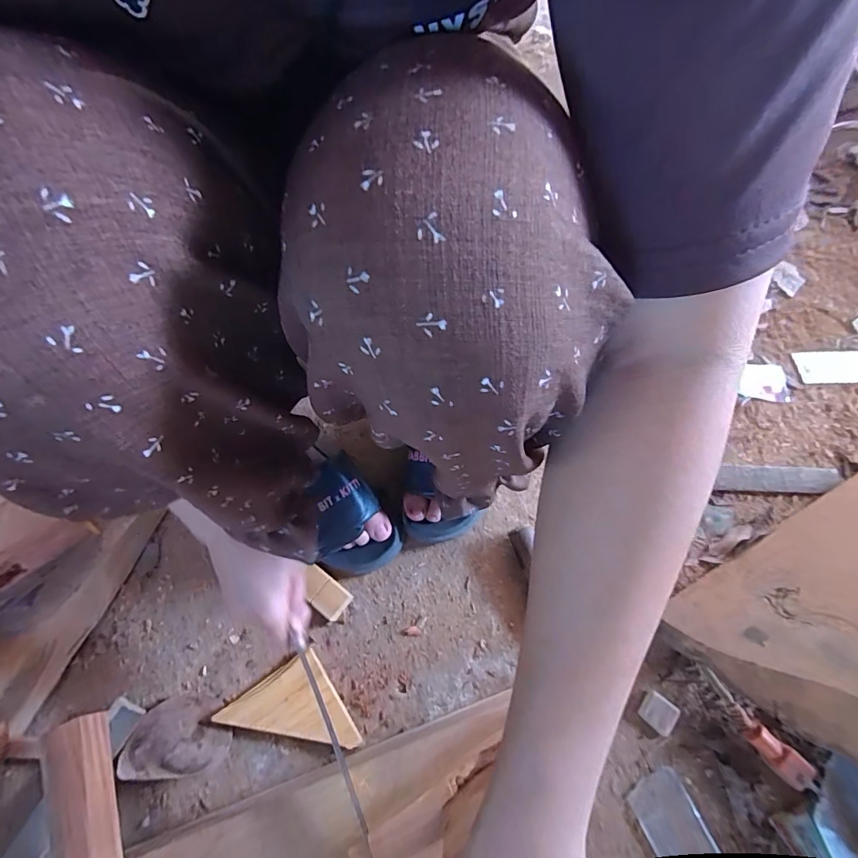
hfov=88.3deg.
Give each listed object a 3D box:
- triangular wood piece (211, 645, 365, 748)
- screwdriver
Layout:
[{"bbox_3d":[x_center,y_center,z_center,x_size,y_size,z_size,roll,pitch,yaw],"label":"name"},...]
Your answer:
[{"bbox_3d":[-0.144,0.305,0.455,0.103,0.023,0.105,-34,70,-14],"label":"triangular wood piece"},{"bbox_3d":[0.319,0.293,0.442,0.023,0.024,0.113,-29,53,-12],"label":"screwdriver"}]

